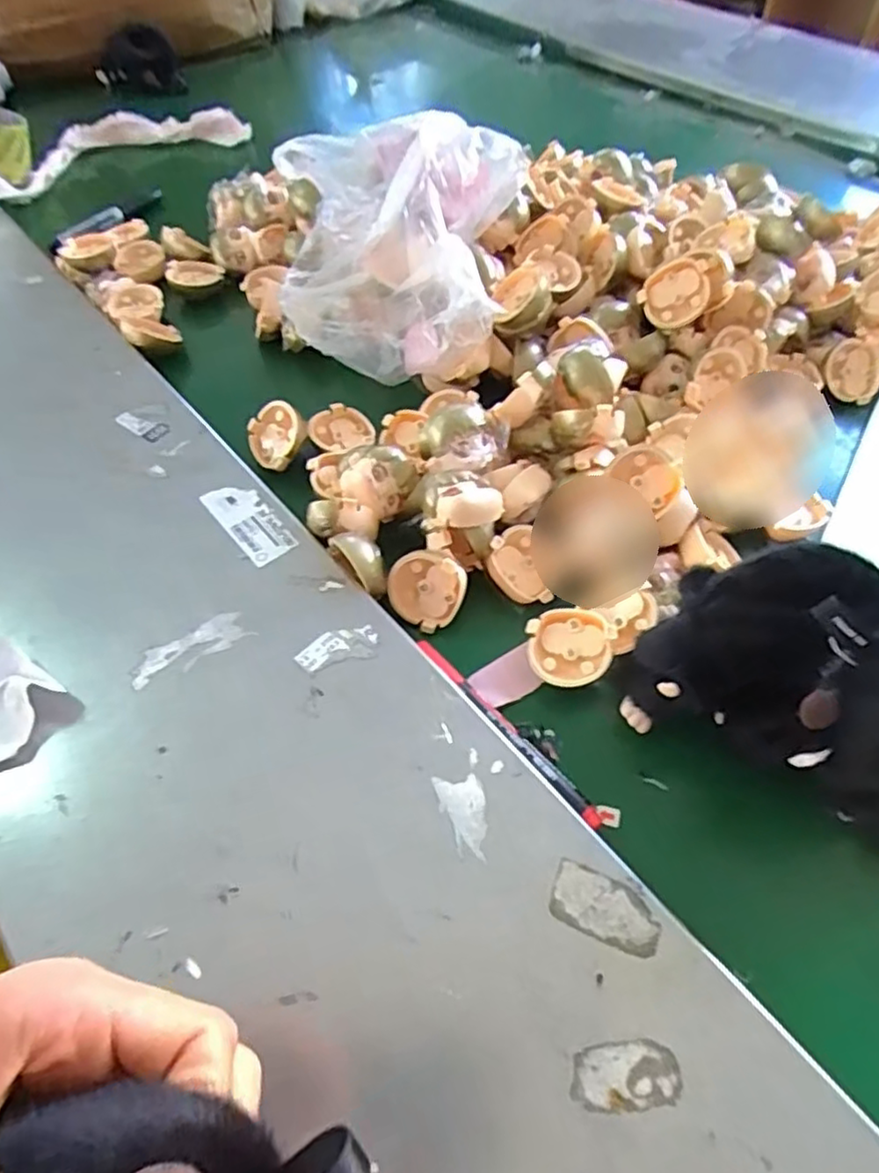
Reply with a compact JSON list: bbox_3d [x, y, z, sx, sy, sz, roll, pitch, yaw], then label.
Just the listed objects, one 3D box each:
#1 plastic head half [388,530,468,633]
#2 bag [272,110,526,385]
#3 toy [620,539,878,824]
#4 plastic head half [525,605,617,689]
[{"bbox_3d":[-0.006,-0.001,0.423,0.048,0.051,0.025,49,21,-8],"label":"plastic head half"},{"bbox_3d":[-0.039,-0.283,0.521,0.196,0.090,0.220,1,55,2],"label":"bag"},{"bbox_3d":[0.194,0.050,0.324,0.176,0.120,0.093,25,59,17],"label":"toy"},{"bbox_3d":[0.077,0.036,0.398,0.049,0.017,0.049,-5,72,15],"label":"plastic head half"}]

